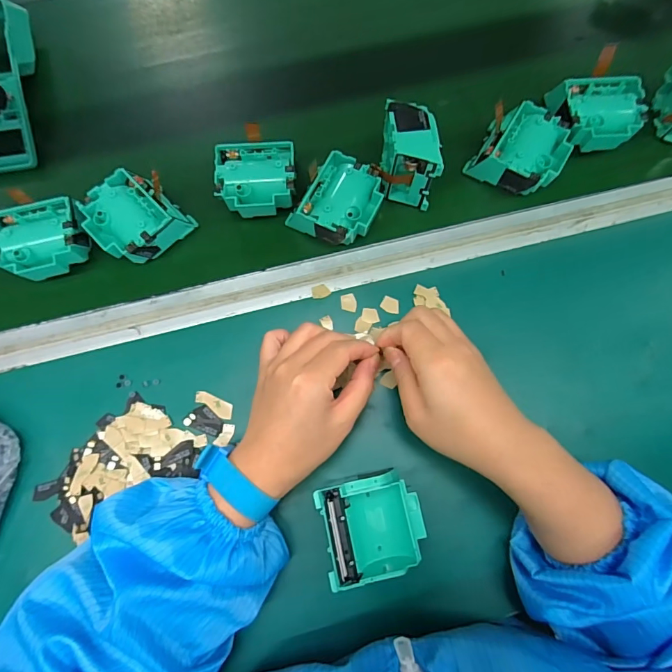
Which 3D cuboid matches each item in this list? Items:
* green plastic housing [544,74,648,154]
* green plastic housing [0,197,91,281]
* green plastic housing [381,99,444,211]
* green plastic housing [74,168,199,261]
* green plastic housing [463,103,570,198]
[{"bbox_3d":[0.256,-0.218,0.415,0.078,0.040,0.067,5,77,2],"label":"green plastic housing"},{"bbox_3d":[-0.274,-0.088,0.393,0.077,0.039,0.066,-14,77,-2],"label":"green plastic housing"},{"bbox_3d":[0.067,-0.168,0.389,0.052,0.075,0.067,5,77,2],"label":"green plastic housing"},{"bbox_3d":[-0.190,-0.110,0.400,0.074,0.045,0.079,44,81,10],"label":"green plastic housing"},{"bbox_3d":[0.181,-0.180,0.406,0.079,0.041,0.072,29,79,7],"label":"green plastic housing"}]

